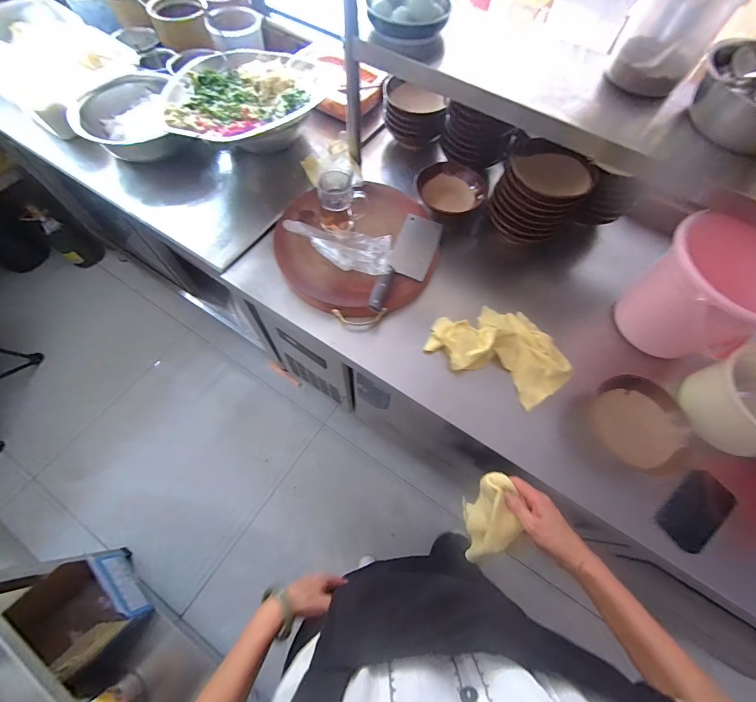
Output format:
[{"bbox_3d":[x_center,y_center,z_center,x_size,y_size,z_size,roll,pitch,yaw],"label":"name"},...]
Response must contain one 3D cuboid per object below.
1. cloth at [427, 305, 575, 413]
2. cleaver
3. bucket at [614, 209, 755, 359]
[{"bbox_3d":[0.270,-0.015,0.713,0.292,0.048,0.201,28,68,8],"label":"cloth"},{"bbox_3d":[0.071,-0.209,0.763,0.092,0.031,0.304,20,67,5],"label":"cleaver"},{"bbox_3d":[0.636,-0.104,0.659,0.225,0.223,0.250,-26,71,-14],"label":"bucket"}]

